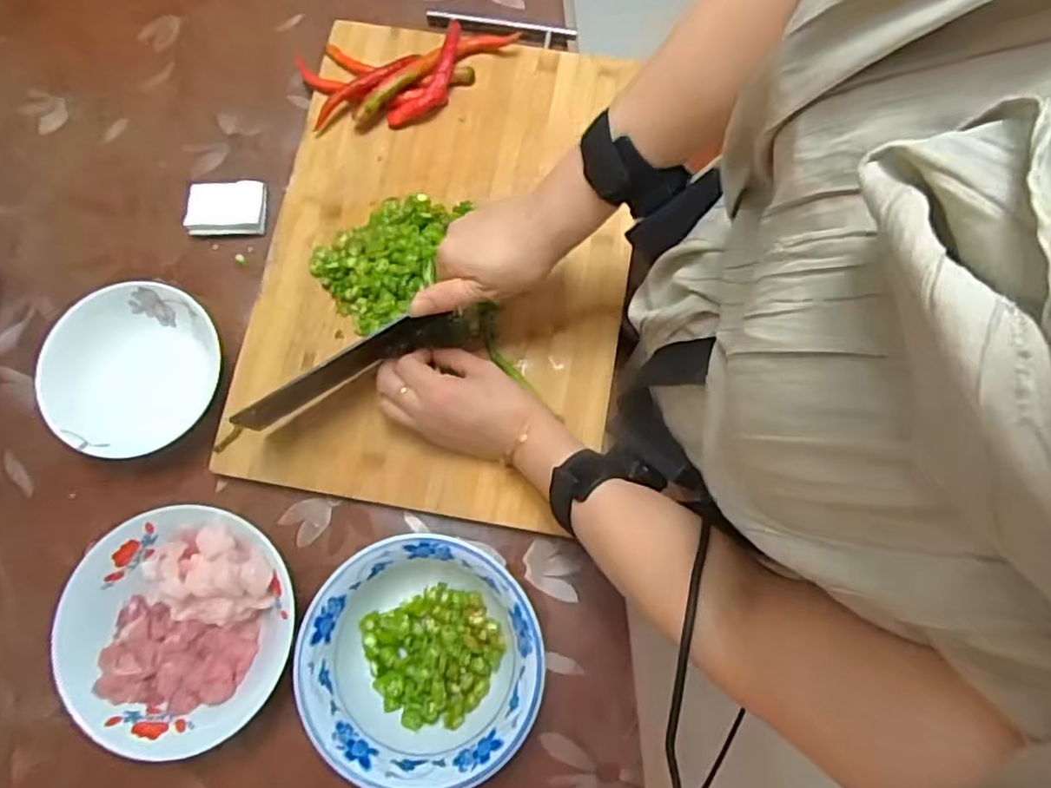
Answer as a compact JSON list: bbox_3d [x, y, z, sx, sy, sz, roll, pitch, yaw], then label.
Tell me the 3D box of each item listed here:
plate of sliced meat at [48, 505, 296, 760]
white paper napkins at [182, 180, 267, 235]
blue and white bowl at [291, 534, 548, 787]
[{"bbox_3d":[-0.264,0.178,0.508,0.170,0.059,0.164,0,80,0],"label":"plate of sliced meat"},{"bbox_3d":[-0.273,-0.172,0.603,0.070,0.021,0.051,-2,80,0],"label":"white paper napkins"},{"bbox_3d":[-0.078,0.200,0.505,0.177,0.064,0.171,0,80,0],"label":"blue and white bowl"}]

